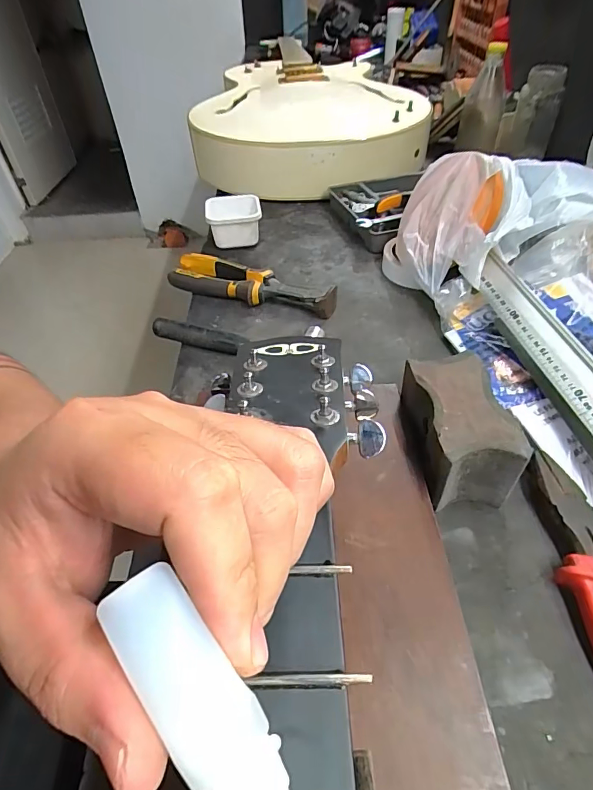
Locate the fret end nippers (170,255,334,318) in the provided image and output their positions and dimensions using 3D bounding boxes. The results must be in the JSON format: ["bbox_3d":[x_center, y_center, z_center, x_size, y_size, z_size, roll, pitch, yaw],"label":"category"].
[{"bbox_3d":[-0.053,-0.131,0.521,0.213,0.029,0.051,15,48,17],"label":"fret end nippers"}]

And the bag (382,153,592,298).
[{"bbox_3d":[0.198,-0.164,0.466,0.225,0.141,0.125,25,52,25],"label":"bag"}]

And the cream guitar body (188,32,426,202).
[{"bbox_3d":[0.000,-0.517,0.836,0.388,0.119,0.495,-10,46,-7],"label":"cream guitar body"}]

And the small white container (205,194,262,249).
[{"bbox_3d":[-0.087,-0.240,0.611,0.074,0.048,0.077,-7,46,-3],"label":"small white container"}]

